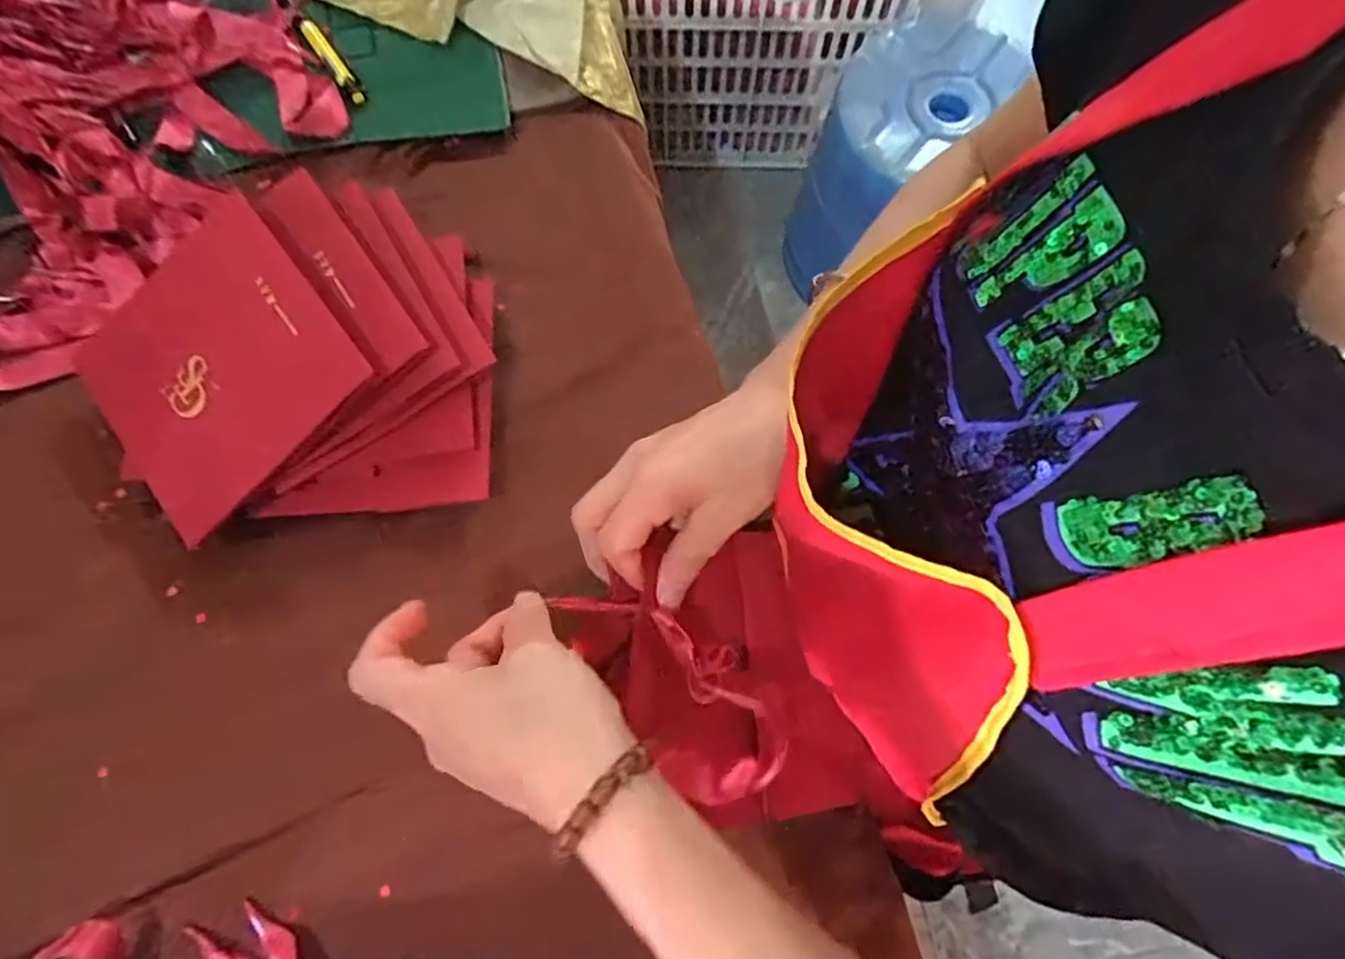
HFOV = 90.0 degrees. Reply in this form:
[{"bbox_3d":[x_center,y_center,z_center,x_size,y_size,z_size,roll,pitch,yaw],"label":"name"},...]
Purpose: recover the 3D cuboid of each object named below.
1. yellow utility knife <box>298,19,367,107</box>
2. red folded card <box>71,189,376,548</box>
[{"bbox_3d":[-0.227,-0.279,0.450,0.014,0.013,0.071,-34,78,-9],"label":"yellow utility knife"},{"bbox_3d":[-0.244,-0.060,0.357,0.139,0.009,0.137,-41,80,8],"label":"red folded card"}]

